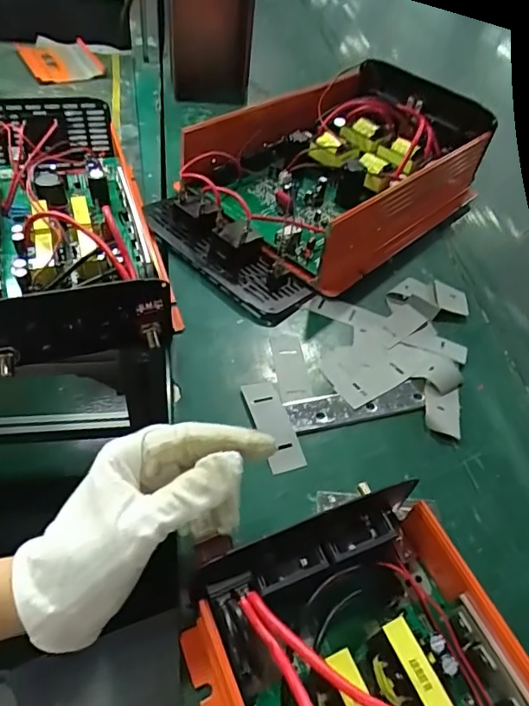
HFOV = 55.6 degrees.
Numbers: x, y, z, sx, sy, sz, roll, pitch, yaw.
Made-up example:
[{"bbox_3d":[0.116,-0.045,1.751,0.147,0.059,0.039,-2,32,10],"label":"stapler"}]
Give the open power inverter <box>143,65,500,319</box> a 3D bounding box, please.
[{"bbox_3d":[0.074,-0.194,0.534,0.380,0.084,0.206,-34,61,-31],"label":"open power inverter"}]

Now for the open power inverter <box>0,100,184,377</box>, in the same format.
[{"bbox_3d":[-0.177,-0.124,0.449,0.140,0.080,0.302,-12,52,-17],"label":"open power inverter"}]

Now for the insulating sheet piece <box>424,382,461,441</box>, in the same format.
[{"bbox_3d":[0.136,0.043,0.385,0.028,0.004,0.043,14,49,4],"label":"insulating sheet piece"}]

